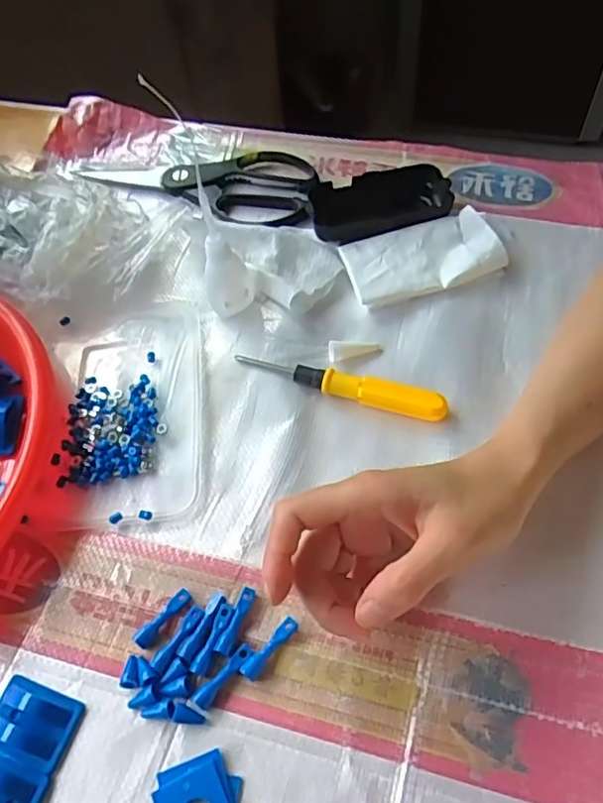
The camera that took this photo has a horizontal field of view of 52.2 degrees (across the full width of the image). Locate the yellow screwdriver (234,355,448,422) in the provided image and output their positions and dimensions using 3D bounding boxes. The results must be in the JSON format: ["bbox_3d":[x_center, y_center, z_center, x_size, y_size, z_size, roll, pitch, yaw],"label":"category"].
[{"bbox_3d":[0.024,-0.012,0.405,0.140,0.017,0.014,16,60,14],"label":"yellow screwdriver"}]

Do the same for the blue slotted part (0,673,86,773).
[{"bbox_3d":[-0.140,0.163,0.314,0.046,0.014,0.033,16,60,14],"label":"blue slotted part"}]

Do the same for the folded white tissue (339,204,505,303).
[{"bbox_3d":[0.091,-0.108,0.462,0.114,0.019,0.061,-14,58,-4],"label":"folded white tissue"}]

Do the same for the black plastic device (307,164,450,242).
[{"bbox_3d":[0.062,-0.157,0.487,0.110,0.021,0.058,-11,57,-2],"label":"black plastic device"}]

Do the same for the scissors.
[{"bbox_3d":[-0.086,-0.195,0.530,0.211,0.016,0.090,16,60,14],"label":"scissors"}]

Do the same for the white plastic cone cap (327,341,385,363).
[{"bbox_3d":[0.037,-0.036,0.423,0.038,0.010,0.014,-2,57,3],"label":"white plastic cone cap"}]

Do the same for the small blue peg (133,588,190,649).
[{"bbox_3d":[-0.077,0.119,0.340,0.010,0.005,0.037,33,65,22],"label":"small blue peg"}]

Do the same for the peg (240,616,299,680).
[{"bbox_3d":[-0.016,0.130,0.325,0.010,0.011,0.038,36,67,23],"label":"peg"}]

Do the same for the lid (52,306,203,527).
[{"bbox_3d":[-0.113,0.003,0.412,0.088,0.009,0.161,-7,57,0],"label":"lid"}]

